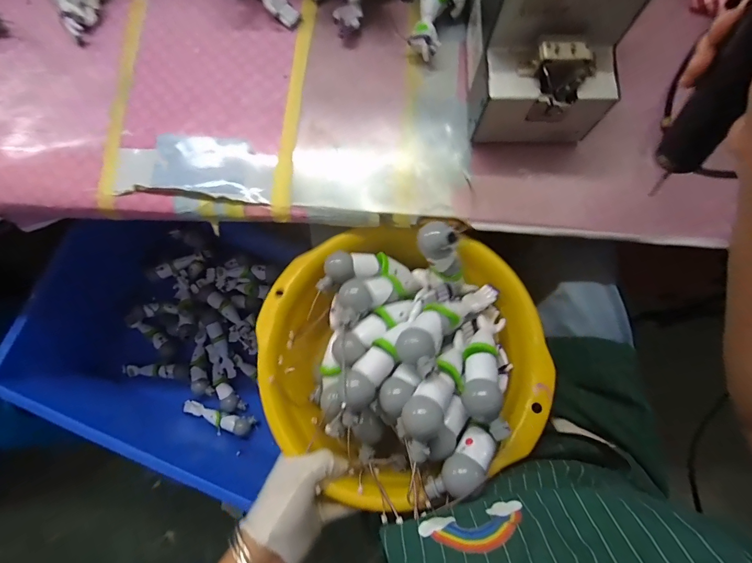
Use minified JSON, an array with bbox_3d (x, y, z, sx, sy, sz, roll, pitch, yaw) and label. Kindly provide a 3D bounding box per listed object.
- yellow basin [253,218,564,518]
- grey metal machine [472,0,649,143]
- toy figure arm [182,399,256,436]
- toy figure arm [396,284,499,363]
[{"bbox_3d":[0.026,0.072,0.402,0.292,0.135,0.282,-1,58,-6],"label":"yellow basin"},{"bbox_3d":[0.162,-0.258,0.383,0.135,0.148,0.184,1,79,1],"label":"grey metal machine"},{"bbox_3d":[-0.334,0.288,0.798,0.156,0.029,0.039,15,80,4],"label":"toy figure arm"},{"bbox_3d":[0.076,0.037,0.396,0.147,0.033,0.040,-27,77,-39],"label":"toy figure arm"}]

